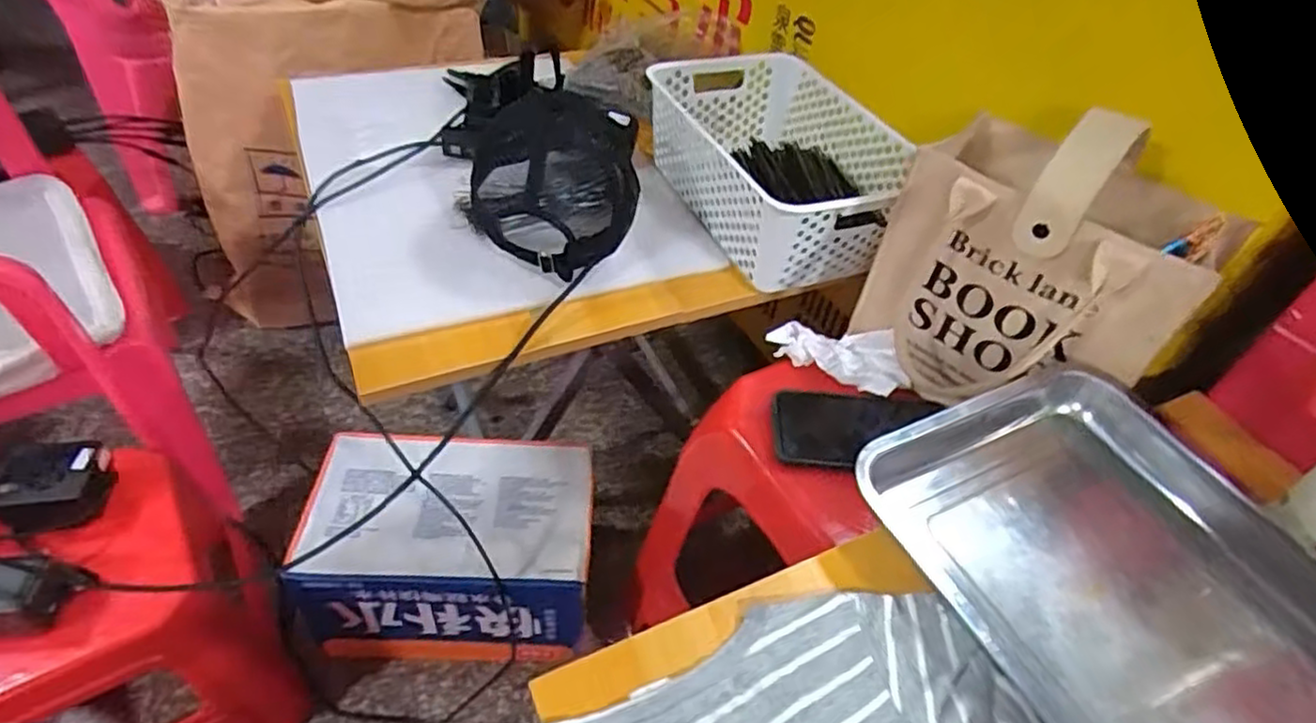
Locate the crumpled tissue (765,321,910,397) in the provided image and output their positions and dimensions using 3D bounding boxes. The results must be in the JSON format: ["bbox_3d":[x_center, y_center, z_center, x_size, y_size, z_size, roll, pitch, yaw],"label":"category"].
[{"bbox_3d":[0.176,-0.011,0.682,0.128,0.036,0.069,23,47,15],"label":"crumpled tissue"}]

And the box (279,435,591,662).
[{"bbox_3d":[-0.254,0.240,0.913,0.321,0.201,0.209,5,45,-3],"label":"box"}]

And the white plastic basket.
[{"bbox_3d":[0.133,-0.214,0.781,0.208,0.106,0.316,-13,49,-19],"label":"white plastic basket"}]

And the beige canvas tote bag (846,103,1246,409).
[{"bbox_3d":[0.311,-0.080,0.593,0.144,0.220,0.222,-26,54,-29],"label":"beige canvas tote bag"}]

